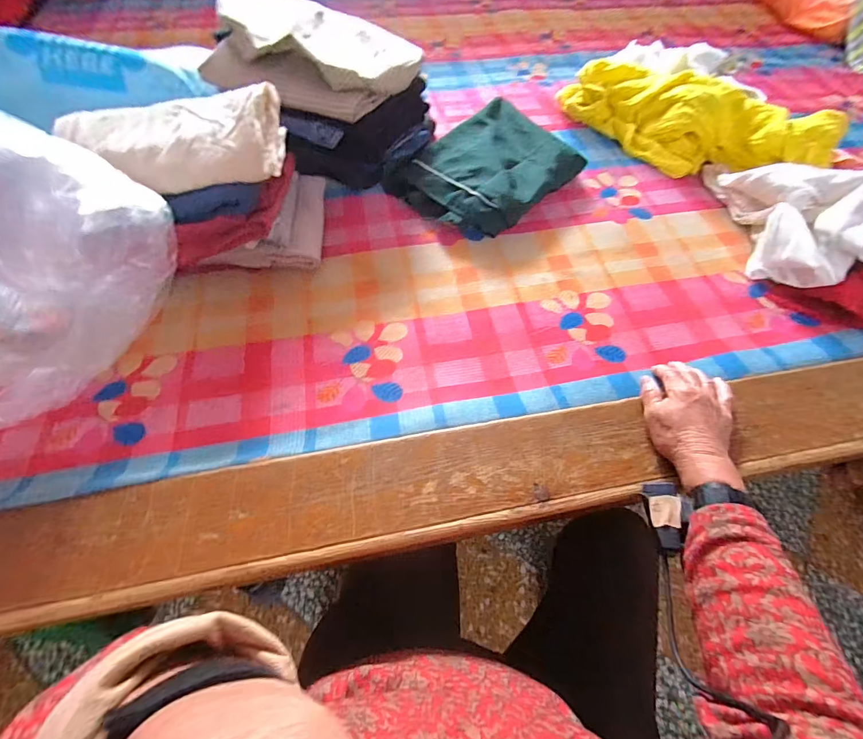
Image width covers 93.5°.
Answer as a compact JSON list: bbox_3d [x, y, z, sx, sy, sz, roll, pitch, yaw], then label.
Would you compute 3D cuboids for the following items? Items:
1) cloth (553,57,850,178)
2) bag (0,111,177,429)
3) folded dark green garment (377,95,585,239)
[{"bbox_3d":[0.524,-0.515,0.840,0.226,0.110,0.501,-36,66,-21],"label":"cloth"},{"bbox_3d":[-0.557,-0.131,0.503,0.286,0.236,0.352,24,61,12],"label":"bag"},{"bbox_3d":[0.099,-0.386,0.770,0.264,0.058,0.303,40,66,20],"label":"folded dark green garment"}]

